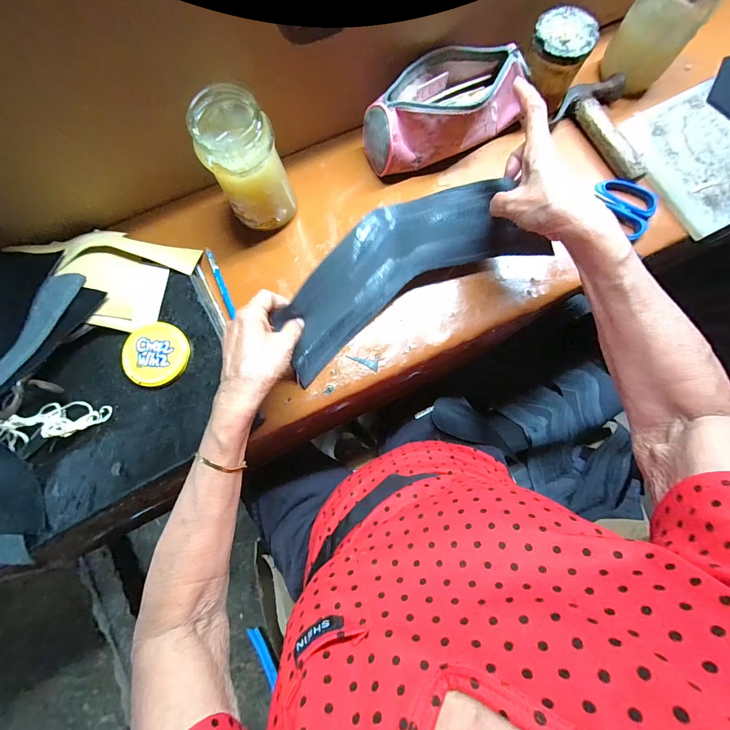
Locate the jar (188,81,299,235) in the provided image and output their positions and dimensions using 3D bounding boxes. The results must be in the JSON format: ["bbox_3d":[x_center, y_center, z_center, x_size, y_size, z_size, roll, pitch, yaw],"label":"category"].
[{"bbox_3d":[-0.128,-0.217,0.359,0.075,0.130,0.081,-18,81,-3],"label":"jar"}]

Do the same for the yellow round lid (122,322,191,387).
[{"bbox_3d":[-0.234,-0.013,0.359,0.069,0.013,0.072,0,80,1],"label":"yellow round lid"}]

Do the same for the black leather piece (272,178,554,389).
[{"bbox_3d":[0.030,-0.108,0.364,0.296,0.046,0.131,-32,87,1],"label":"black leather piece"}]

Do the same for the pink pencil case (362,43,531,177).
[{"bbox_3d":[0.093,-0.316,0.403,0.197,0.072,0.094,-31,81,-4],"label":"pink pencil case"}]

